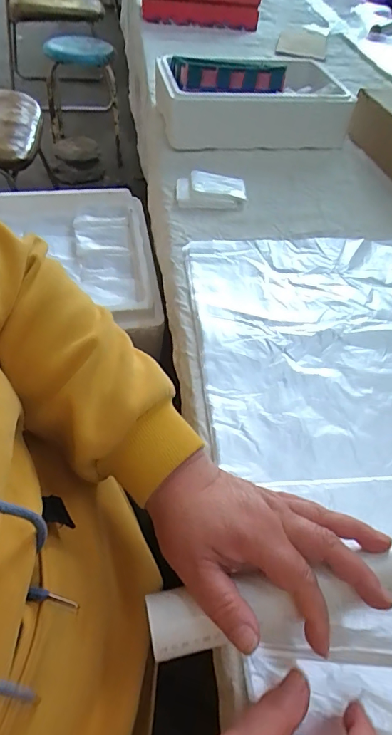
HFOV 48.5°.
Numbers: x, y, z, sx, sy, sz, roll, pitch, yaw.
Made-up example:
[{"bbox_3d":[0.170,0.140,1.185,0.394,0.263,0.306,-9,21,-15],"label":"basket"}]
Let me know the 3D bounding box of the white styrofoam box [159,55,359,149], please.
[{"bbox_3d":[0.106,-0.508,0.833,0.351,0.117,0.233,-1,51,-6],"label":"white styrofoam box"}]

